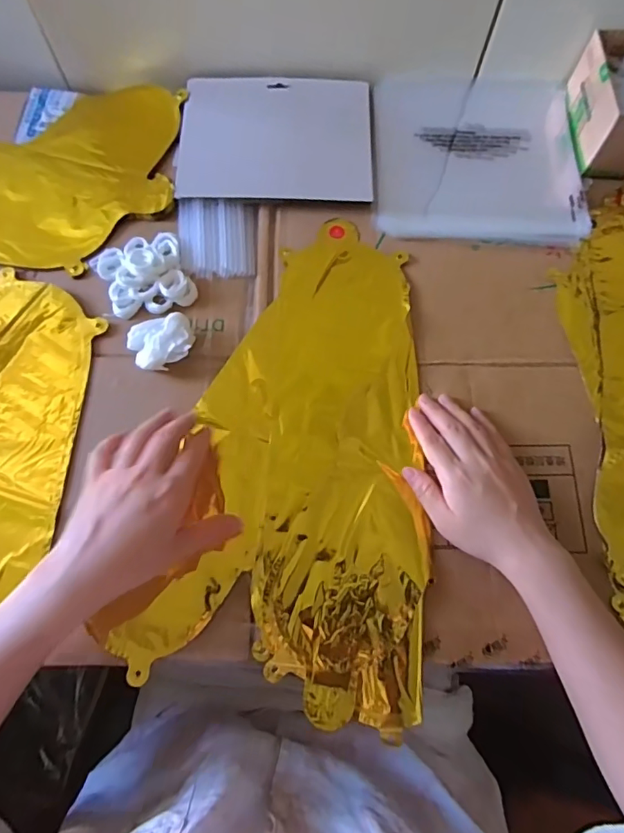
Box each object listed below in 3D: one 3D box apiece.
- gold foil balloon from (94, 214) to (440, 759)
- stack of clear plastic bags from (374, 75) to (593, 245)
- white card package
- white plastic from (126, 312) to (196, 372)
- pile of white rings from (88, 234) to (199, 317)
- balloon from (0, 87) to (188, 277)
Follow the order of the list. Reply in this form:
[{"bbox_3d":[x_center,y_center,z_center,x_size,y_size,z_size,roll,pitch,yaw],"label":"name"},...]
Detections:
[{"bbox_3d":[0.005,0.020,0.433,0.219,0.015,0.402,12,73,3],"label":"gold foil balloon"},{"bbox_3d":[0.173,-0.281,0.540,0.213,0.020,0.223,3,69,-2],"label":"stack of clear plastic bags"},{"bbox_3d":[-0.036,-0.290,0.523,0.194,0.008,0.156,0,73,-1],"label":"white card package"},{"bbox_3d":[-0.130,-0.064,0.442,0.054,0.023,0.046,-25,75,-8],"label":"white plastic"},{"bbox_3d":[-0.155,-0.133,0.464,0.076,0.022,0.081,-23,74,-7],"label":"pile of white rings"},{"bbox_3d":[-0.340,-0.254,0.514,0.394,0.015,0.221,5,73,1],"label":"balloon"}]

